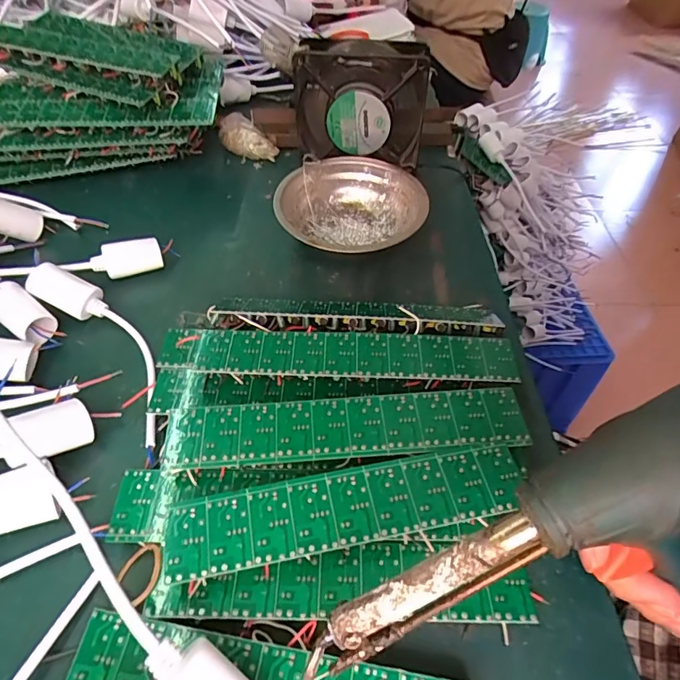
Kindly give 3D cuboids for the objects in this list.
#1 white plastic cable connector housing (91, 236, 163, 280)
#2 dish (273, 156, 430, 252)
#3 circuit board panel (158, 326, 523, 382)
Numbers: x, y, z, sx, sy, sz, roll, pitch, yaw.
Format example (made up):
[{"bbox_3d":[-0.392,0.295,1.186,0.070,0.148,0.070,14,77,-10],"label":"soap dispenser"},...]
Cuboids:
[{"bbox_3d":[-0.174,-0.067,0.394,0.053,0.023,0.021,-18,52,-16],"label":"white plastic cable connector housing"},{"bbox_3d":[0.009,-0.107,0.422,0.123,0.052,0.125,1,49,-1],"label":"dish"},{"bbox_3d":[-0.004,0.008,0.320,0.233,0.020,0.049,2,51,0],"label":"circuit board panel"}]

